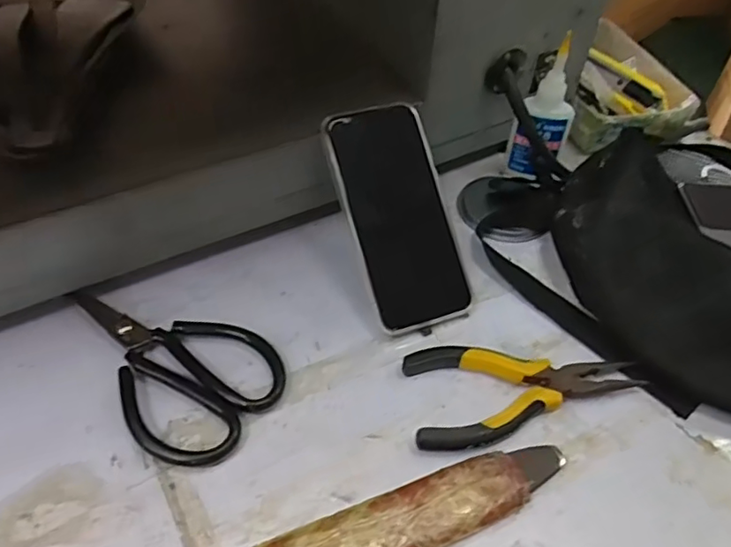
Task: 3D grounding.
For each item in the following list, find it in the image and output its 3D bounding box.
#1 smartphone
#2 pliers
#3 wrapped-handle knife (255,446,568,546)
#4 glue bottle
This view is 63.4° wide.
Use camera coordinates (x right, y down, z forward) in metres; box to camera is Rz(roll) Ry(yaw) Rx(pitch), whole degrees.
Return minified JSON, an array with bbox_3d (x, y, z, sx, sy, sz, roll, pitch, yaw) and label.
[{"bbox_3d":[0.024,-0.042,0.429,0.075,0.010,0.161,-16,87,-18],"label":"smartphone"},{"bbox_3d":[0.104,0.078,0.386,0.148,0.017,0.069,-2,48,-6],"label":"pliers"},{"bbox_3d":[0.030,0.139,0.330,0.187,0.018,0.038,-15,50,-17],"label":"wrapped-handle knife"},{"bbox_3d":[0.151,-0.133,0.494,0.044,0.114,0.030,15,48,9],"label":"glue bottle"}]

